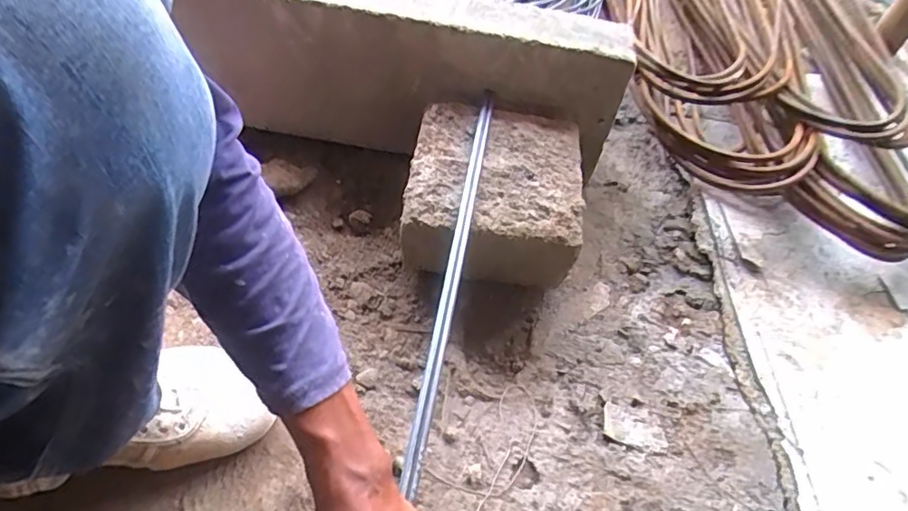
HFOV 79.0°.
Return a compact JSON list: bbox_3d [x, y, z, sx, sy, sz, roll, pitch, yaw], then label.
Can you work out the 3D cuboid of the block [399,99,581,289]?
[{"bbox_3d":[0.045,-0.067,0.682,0.199,0.135,0.192,8,49,-2],"label":"block"}]

